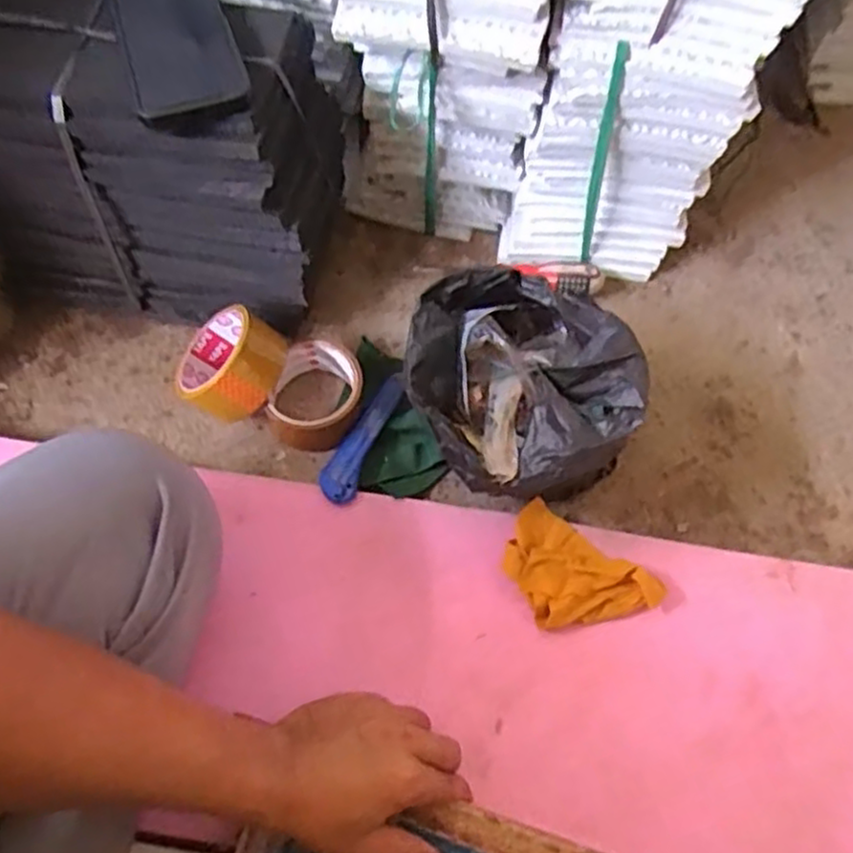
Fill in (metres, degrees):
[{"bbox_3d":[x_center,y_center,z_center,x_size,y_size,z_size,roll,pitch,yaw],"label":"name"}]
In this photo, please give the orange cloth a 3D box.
[{"bbox_3d":[0.118,0.125,0.600,0.124,0.029,0.079,35,69,16],"label":"orange cloth"}]

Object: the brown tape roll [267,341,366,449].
[{"bbox_3d":[-0.098,-0.030,0.654,0.082,0.043,0.082,0,64,0],"label":"brown tape roll"}]

